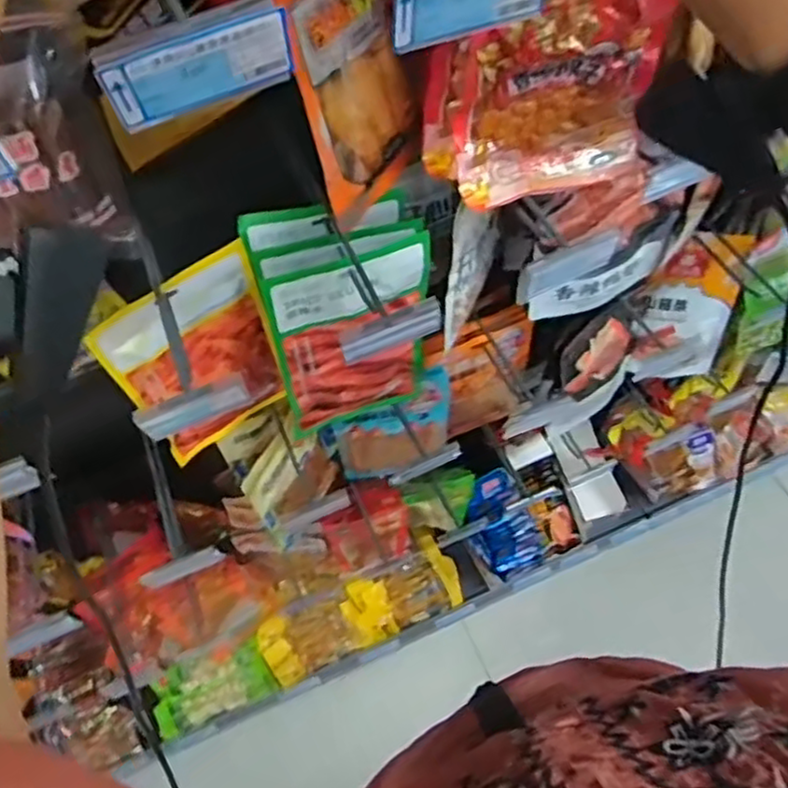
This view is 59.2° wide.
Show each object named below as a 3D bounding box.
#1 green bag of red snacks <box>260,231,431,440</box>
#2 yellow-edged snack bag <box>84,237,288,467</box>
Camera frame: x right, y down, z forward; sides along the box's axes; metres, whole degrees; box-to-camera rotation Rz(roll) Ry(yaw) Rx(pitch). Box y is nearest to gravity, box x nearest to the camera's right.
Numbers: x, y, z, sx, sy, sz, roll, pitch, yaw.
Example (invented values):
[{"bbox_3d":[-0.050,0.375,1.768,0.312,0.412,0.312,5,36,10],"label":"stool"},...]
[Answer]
[{"bbox_3d":[-0.038,-0.047,0.709,0.166,0.241,0.049,-25,63,-10],"label":"green bag of red snacks"},{"bbox_3d":[-0.190,-0.031,0.712,0.157,0.231,0.032,-37,65,-16],"label":"yellow-edged snack bag"}]

